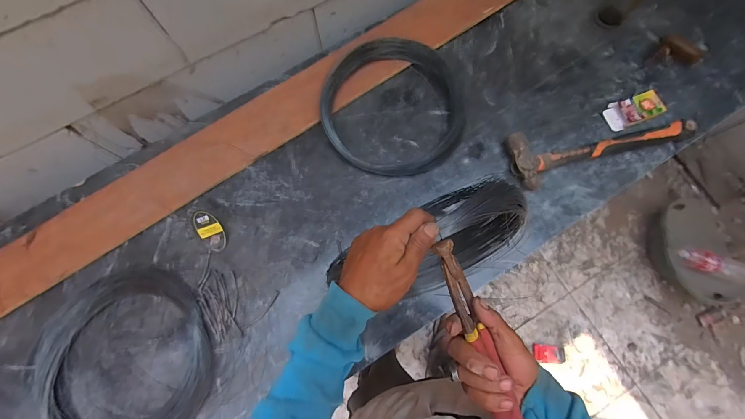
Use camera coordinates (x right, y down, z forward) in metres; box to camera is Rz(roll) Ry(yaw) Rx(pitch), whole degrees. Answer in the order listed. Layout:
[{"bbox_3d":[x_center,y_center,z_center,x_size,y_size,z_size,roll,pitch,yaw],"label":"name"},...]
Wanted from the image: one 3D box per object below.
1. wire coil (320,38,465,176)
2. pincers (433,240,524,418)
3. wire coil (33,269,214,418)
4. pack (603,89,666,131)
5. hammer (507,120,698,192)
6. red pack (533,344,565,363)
[{"bbox_3d":[0.042,-0.213,0.669,0.284,0.051,0.291,0,76,2],"label":"wire coil"},{"bbox_3d":[0.112,0.138,0.332,0.027,0.021,0.220,-19,83,-3],"label":"pincers"},{"bbox_3d":[-0.430,0.262,0.562,0.296,0.031,0.302,0,76,2],"label":"wire coil"},{"bbox_3d":[0.539,-0.204,0.663,0.106,0.028,0.060,-17,76,-3],"label":"pack"},{"bbox_3d":[0.444,-0.141,0.643,0.350,0.038,0.116,-18,76,-3],"label":"hammer"},{"bbox_3d":[0.701,0.572,1.274,0.126,0.015,0.062,4,76,3],"label":"red pack"}]

